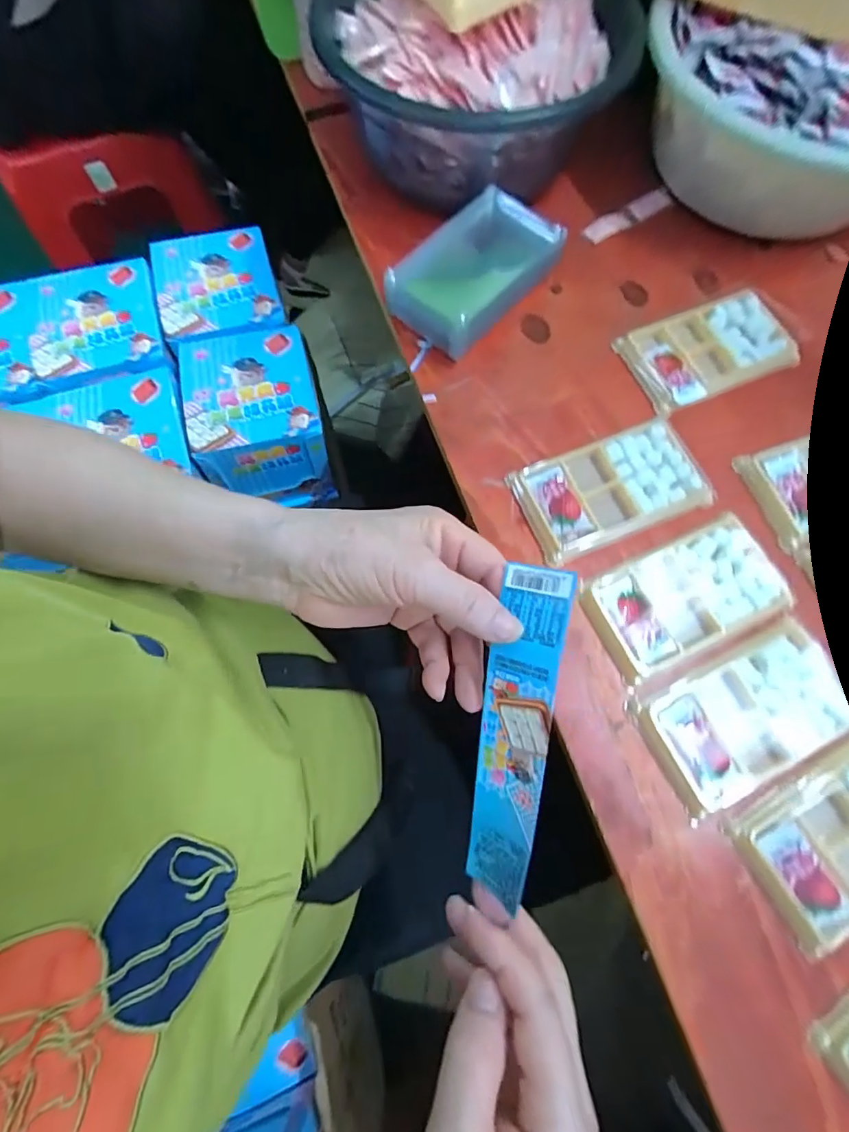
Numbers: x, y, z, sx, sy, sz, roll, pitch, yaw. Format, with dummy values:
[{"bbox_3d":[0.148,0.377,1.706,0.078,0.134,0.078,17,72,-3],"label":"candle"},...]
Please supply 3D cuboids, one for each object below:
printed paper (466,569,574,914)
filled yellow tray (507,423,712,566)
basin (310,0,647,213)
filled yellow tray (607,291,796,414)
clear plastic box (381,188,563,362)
[{"bbox_3d":[0.044,0.083,0.235,0.036,0.008,0.164,12,96,42],"label":"printed paper"},{"bbox_3d":[0.140,-0.059,0.359,0.135,0.012,0.074,-20,74,-6],"label":"filled yellow tray"},{"bbox_3d":[0.043,-0.424,0.429,0.256,0.110,0.249,0,73,0],"label":"basin"},{"bbox_3d":[0.240,-0.184,0.399,0.140,0.020,0.080,-24,75,-7],"label":"filled yellow tray"},{"bbox_3d":[0.045,-0.248,0.402,0.080,0.046,0.150,39,77,10],"label":"clear plastic box"}]

